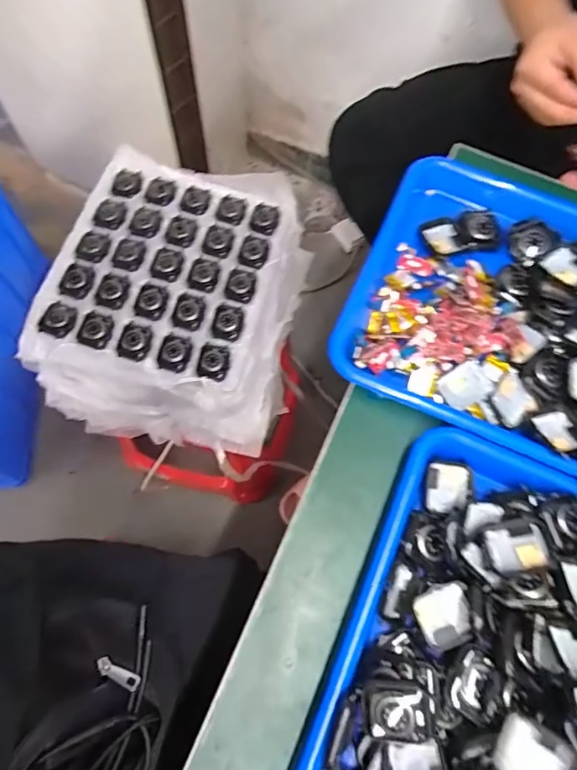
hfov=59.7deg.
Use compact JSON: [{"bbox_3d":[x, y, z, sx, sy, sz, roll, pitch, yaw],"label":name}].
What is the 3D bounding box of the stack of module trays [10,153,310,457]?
[{"bbox_3d":[-0.148,-0.123,0.700,0.299,0.150,0.376,10,71,2],"label":"stack of module trays"}]

